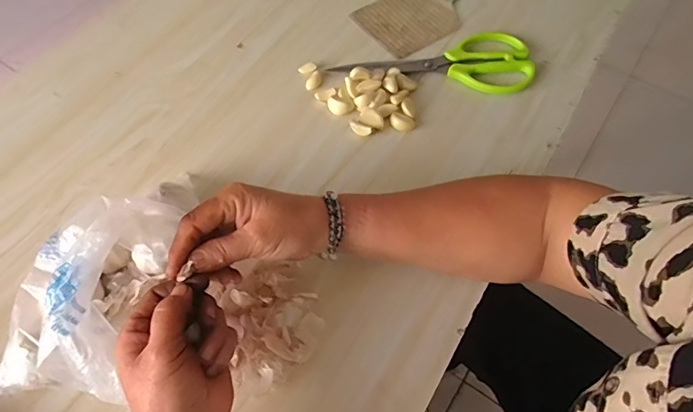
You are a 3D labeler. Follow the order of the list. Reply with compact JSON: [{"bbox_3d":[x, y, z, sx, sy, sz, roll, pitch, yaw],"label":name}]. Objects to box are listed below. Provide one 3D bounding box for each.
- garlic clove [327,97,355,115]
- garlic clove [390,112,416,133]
[{"bbox_3d":[-0.007,-0.115,0.531,0.031,0.011,0.021,18,62,9],"label":"garlic clove"},{"bbox_3d":[0.063,-0.096,0.521,0.027,0.009,0.019,36,66,18],"label":"garlic clove"}]

